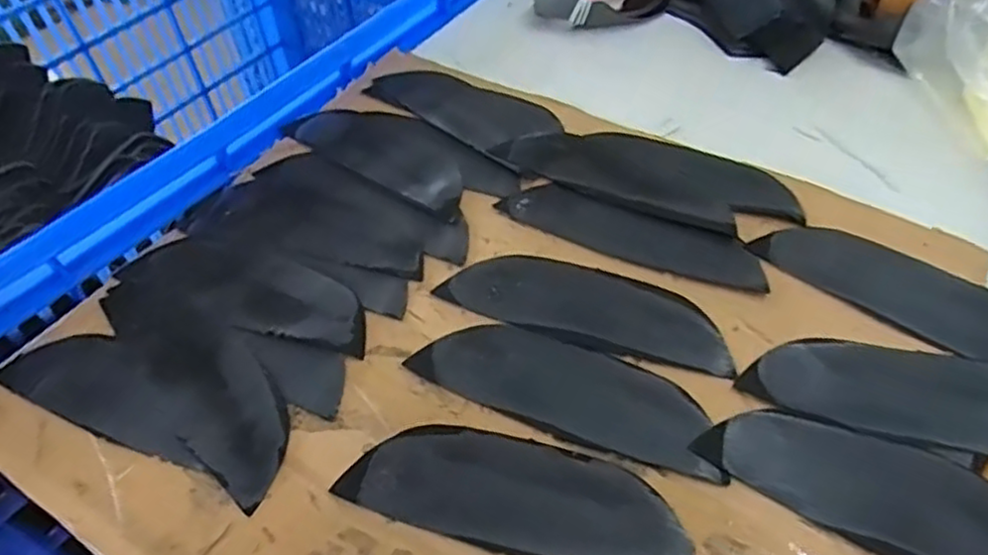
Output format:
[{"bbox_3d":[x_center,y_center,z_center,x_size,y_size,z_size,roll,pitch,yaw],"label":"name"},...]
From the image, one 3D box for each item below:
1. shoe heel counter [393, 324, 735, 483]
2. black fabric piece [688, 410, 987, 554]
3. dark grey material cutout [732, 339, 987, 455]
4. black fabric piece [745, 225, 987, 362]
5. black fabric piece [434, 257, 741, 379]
[{"bbox_3d":[0.034,0.052,0.326,0.141,0.004,0.046,18,55,17],"label":"shoe heel counter"},{"bbox_3d":[0.161,0.089,0.285,0.143,0.008,0.051,20,54,18],"label":"black fabric piece"},{"bbox_3d":[0.189,0.050,0.307,0.143,0.015,0.045,13,52,13],"label":"dark grey material cutout"},{"bbox_3d":[0.203,0.002,0.341,0.137,0.016,0.047,33,56,30],"label":"black fabric piece"},{"bbox_3d":[0.047,0.013,0.354,0.144,0.008,0.048,13,52,13],"label":"black fabric piece"}]

